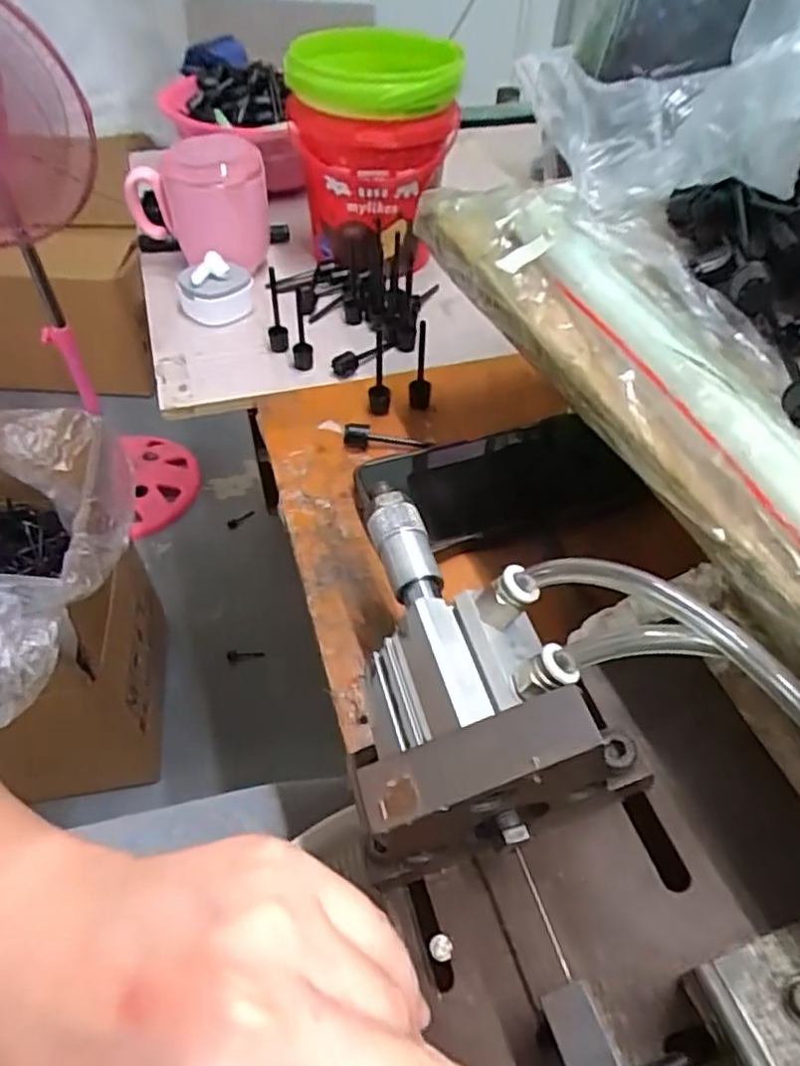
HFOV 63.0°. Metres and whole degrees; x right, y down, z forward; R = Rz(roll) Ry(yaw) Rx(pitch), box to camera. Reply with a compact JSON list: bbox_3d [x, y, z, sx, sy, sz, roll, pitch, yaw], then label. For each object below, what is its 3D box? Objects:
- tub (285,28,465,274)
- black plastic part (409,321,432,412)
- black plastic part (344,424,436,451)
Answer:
[{"bbox_3d":[-0.019,-0.315,0.547,0.132,0.154,0.131,1,49,-1],"label":"tub"},{"bbox_3d":[0.014,-0.108,0.433,0.012,0.060,0.016,32,55,23],"label":"black plastic part"},{"bbox_3d":[-0.007,-0.060,0.418,0.056,0.014,0.012,3,49,1],"label":"black plastic part"}]

